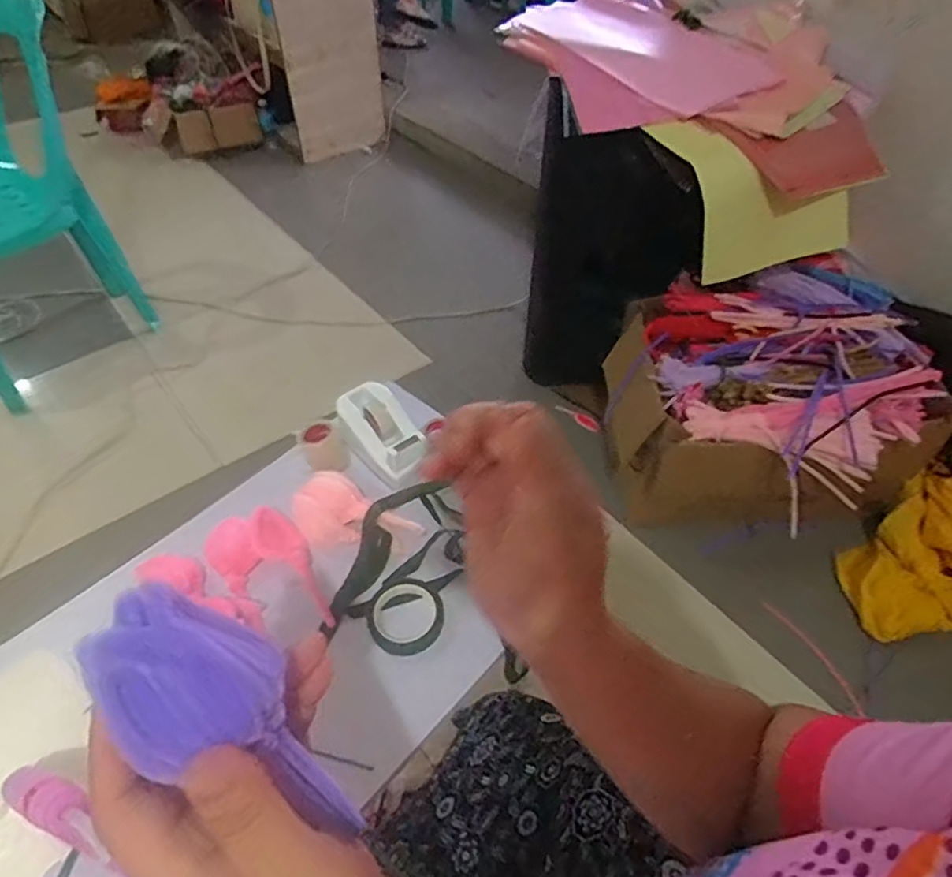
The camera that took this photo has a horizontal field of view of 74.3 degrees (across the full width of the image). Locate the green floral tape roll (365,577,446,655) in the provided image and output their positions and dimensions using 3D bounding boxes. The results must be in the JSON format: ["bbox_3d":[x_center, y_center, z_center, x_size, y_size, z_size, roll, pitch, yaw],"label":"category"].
[{"bbox_3d":[-0.055,0.136,0.488,0.058,0.017,0.062,1,48,-1],"label":"green floral tape roll"}]

